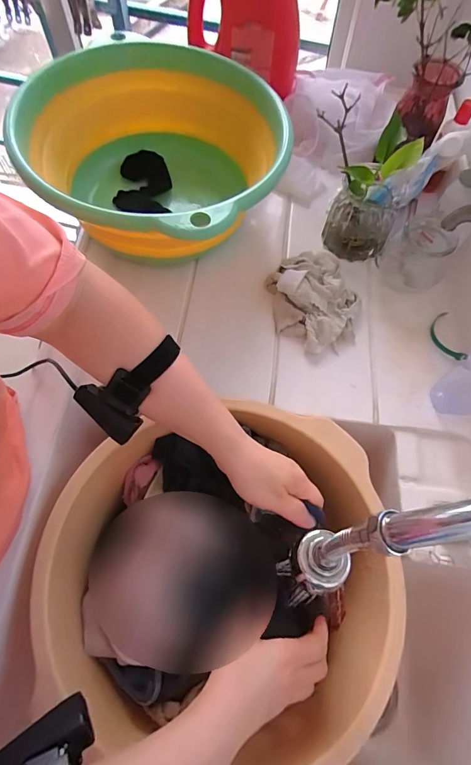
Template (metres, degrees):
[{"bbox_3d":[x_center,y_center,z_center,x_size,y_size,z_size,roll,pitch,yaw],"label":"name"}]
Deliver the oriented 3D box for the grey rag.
[{"bbox_3d":[0.113,-0.121,0.529,0.123,0.041,0.161,-8,66,-5],"label":"grey rag"}]

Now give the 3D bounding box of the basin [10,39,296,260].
[{"bbox_3d":[-0.099,-0.312,0.548,0.304,0.152,0.349,14,66,5],"label":"basin"}]

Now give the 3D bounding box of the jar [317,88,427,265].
[{"bbox_3d":[0.174,-0.266,0.531,0.119,0.160,0.094,14,66,5],"label":"jar"}]

